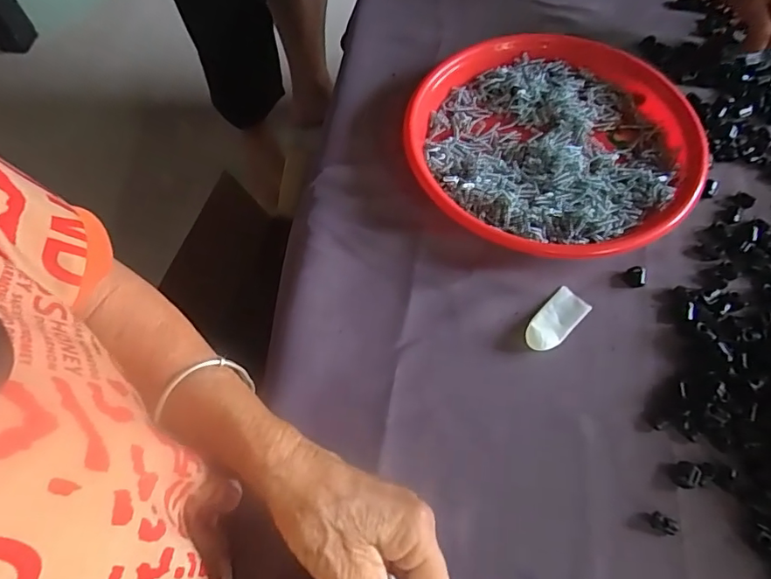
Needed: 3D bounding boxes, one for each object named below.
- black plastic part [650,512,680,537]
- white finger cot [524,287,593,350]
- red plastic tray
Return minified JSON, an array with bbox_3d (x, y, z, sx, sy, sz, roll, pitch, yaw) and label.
[{"bbox_3d":[0.167,0.140,0.304,0.015,0.004,0.010,29,68,17],"label":"black plastic part"},{"bbox_3d":[0.123,0.022,0.367,0.025,0.007,0.055,39,71,21],"label":"white finger cot"},{"bbox_3d":[0.140,-0.126,0.430,0.231,0.032,0.228,-32,65,-12],"label":"red plastic tray"}]

